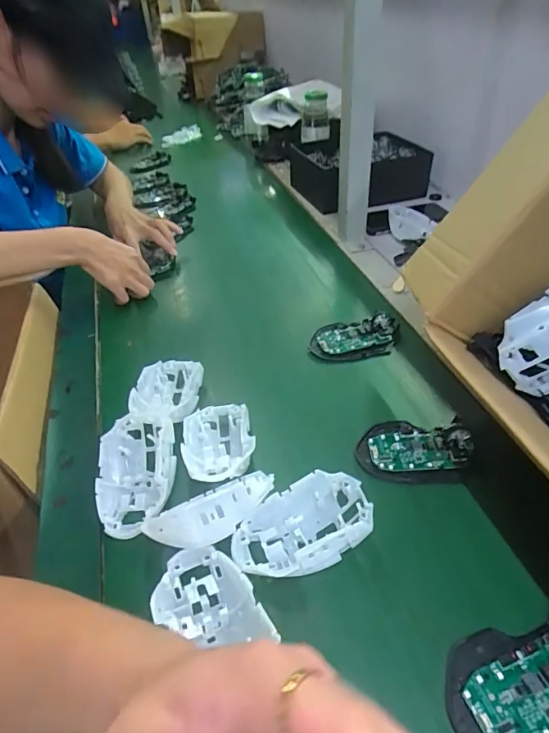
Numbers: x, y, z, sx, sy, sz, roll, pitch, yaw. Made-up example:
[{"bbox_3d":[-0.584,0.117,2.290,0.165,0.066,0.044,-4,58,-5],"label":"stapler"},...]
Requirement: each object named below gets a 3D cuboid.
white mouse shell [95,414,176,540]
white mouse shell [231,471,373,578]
[{"bbox_3d":[-0.130,0.097,0.434,0.070,0.033,0.120,1,54,-9],"label":"white mouse shell"},{"bbox_3d":[0.021,0.131,0.384,0.111,0.040,0.065,-15,42,-12],"label":"white mouse shell"}]

